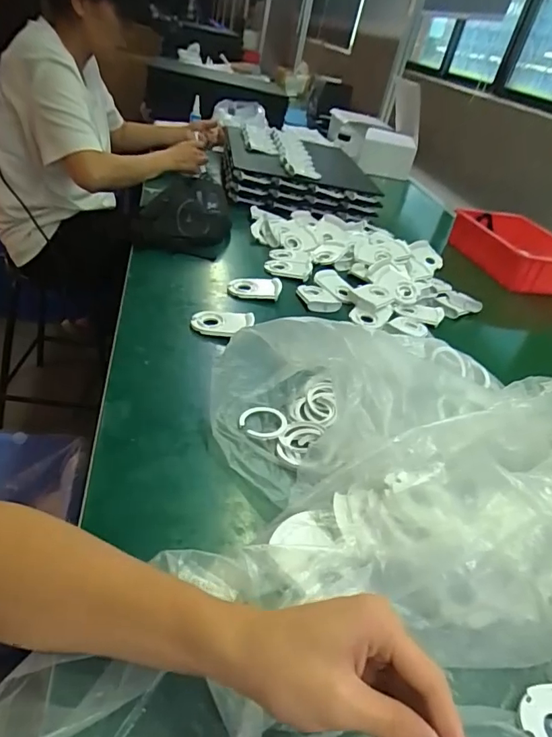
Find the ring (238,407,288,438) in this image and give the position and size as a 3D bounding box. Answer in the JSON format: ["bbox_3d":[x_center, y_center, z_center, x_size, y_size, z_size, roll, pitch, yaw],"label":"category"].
[{"bbox_3d":[-0.013,0.057,0.520,0.049,0.007,0.044,-2,38,-23],"label":"ring"}]

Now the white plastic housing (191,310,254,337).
[{"bbox_3d":[-0.073,-0.062,0.668,0.084,0.011,0.055,8,35,-9],"label":"white plastic housing"}]

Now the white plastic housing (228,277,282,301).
[{"bbox_3d":[-0.034,-0.129,0.784,0.086,0.016,0.048,5,36,-13],"label":"white plastic housing"}]

